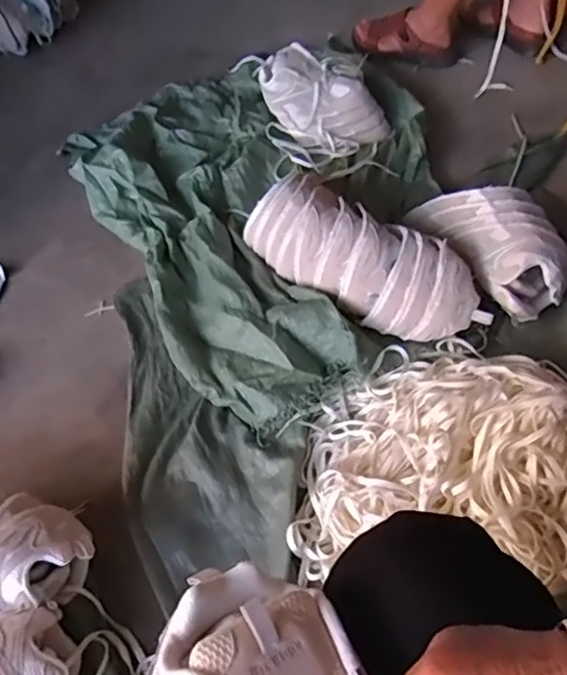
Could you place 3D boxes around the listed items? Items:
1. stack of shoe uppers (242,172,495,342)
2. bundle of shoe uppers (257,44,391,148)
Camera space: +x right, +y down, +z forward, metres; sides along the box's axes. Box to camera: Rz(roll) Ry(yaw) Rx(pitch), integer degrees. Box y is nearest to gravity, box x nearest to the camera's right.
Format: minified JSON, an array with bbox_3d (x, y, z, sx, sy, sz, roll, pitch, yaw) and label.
[{"bbox_3d":[0.121,-0.134,0.967,0.421,0.116,0.168,33,65,28],"label":"stack of shoe uppers"},{"bbox_3d":[0.086,-0.507,1.282,0.254,0.155,0.132,25,61,25],"label":"bundle of shoe uppers"}]

